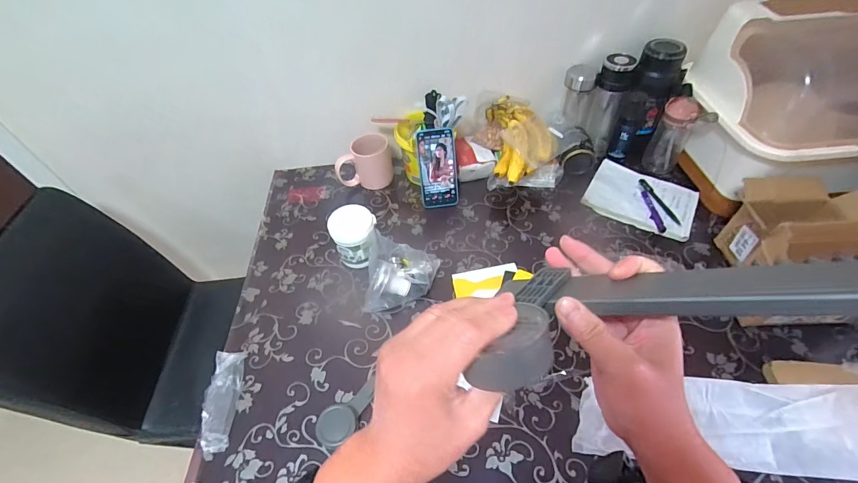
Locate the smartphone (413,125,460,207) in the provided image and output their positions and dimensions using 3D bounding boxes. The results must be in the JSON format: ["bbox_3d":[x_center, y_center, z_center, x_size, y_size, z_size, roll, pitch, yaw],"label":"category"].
[{"bbox_3d":[0.020,-0.155,0.826,0.080,0.173,0.011,-8,23,-2],"label":"smartphone"}]

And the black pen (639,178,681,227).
[{"bbox_3d":[0.483,-0.086,0.797,0.016,0.006,0.136,-12,50,-5],"label":"black pen"}]

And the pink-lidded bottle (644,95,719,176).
[{"bbox_3d":[0.531,-0.217,0.824,0.076,0.168,0.076,10,52,13],"label":"pink-lidded bottle"}]

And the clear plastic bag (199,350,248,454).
[{"bbox_3d":[-0.330,0.251,0.607,0.052,0.014,0.151,-9,50,-3],"label":"clear plastic bag"}]

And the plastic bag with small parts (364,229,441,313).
[{"bbox_3d":[-0.056,0.066,0.702,0.119,0.075,0.143,6,51,10],"label":"plastic bag with small parts"}]

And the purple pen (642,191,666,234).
[{"bbox_3d":[0.463,-0.063,0.788,0.019,0.014,0.107,-5,50,1],"label":"purple pen"}]

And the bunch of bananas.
[{"bbox_3d":[0.210,-0.224,0.829,0.149,0.084,0.203,-4,50,2],"label":"bunch of bananas"}]

